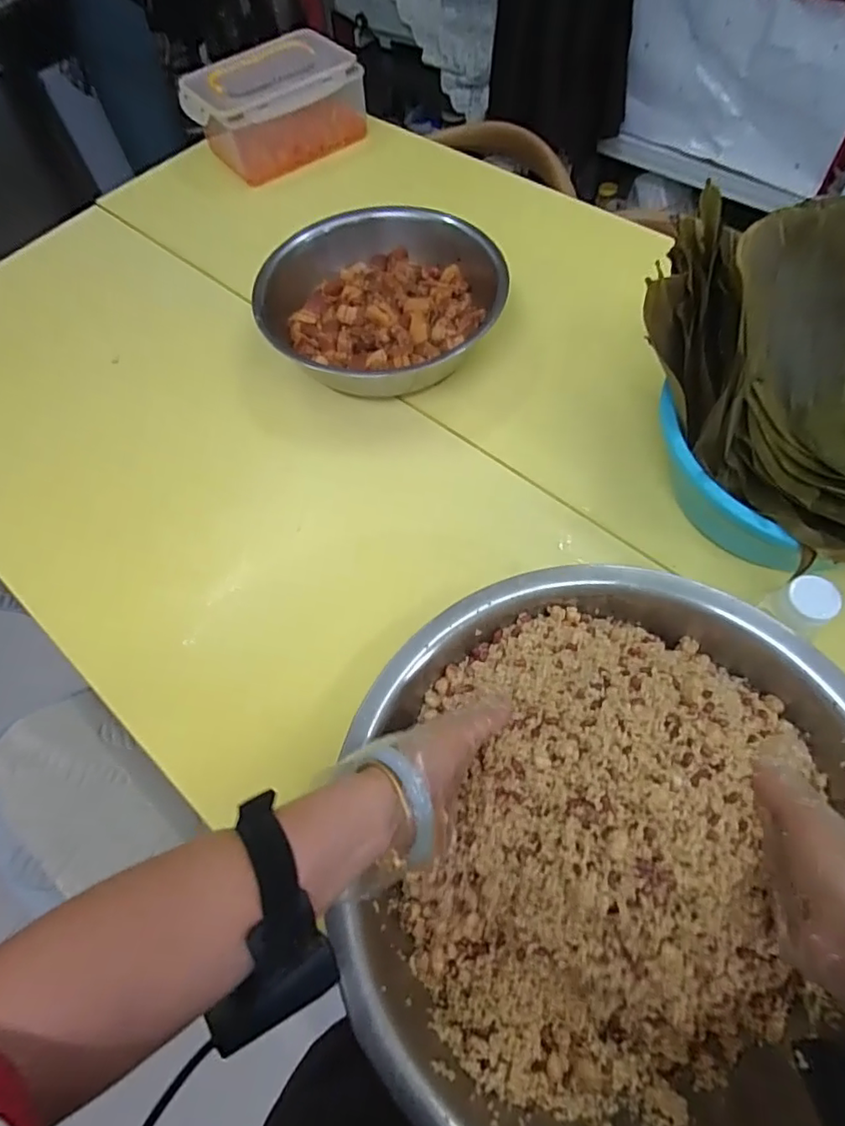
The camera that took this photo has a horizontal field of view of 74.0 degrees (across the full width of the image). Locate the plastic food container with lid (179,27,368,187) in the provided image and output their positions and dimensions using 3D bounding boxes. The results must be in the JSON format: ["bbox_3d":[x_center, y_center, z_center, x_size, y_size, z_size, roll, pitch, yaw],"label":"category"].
[{"bbox_3d":[-0.268,-0.838,1.034,0.294,0.120,0.185,-31,65,-12],"label":"plastic food container with lid"}]

